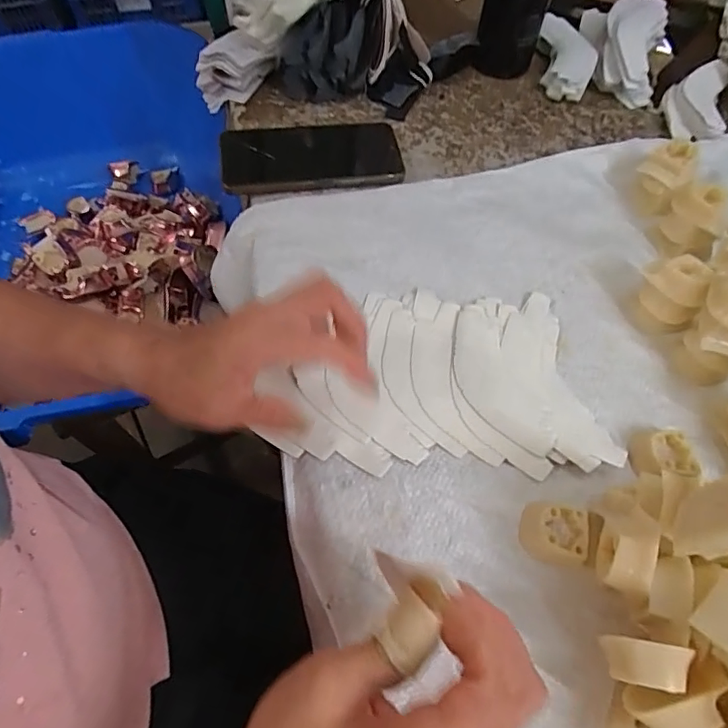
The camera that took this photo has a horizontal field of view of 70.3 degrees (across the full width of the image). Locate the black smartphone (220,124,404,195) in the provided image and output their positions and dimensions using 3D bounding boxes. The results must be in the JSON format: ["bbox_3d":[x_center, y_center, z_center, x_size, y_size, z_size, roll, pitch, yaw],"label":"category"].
[{"bbox_3d":[-0.048,-0.193,0.474,0.159,0.015,0.083,-8,61,-6],"label":"black smartphone"}]

